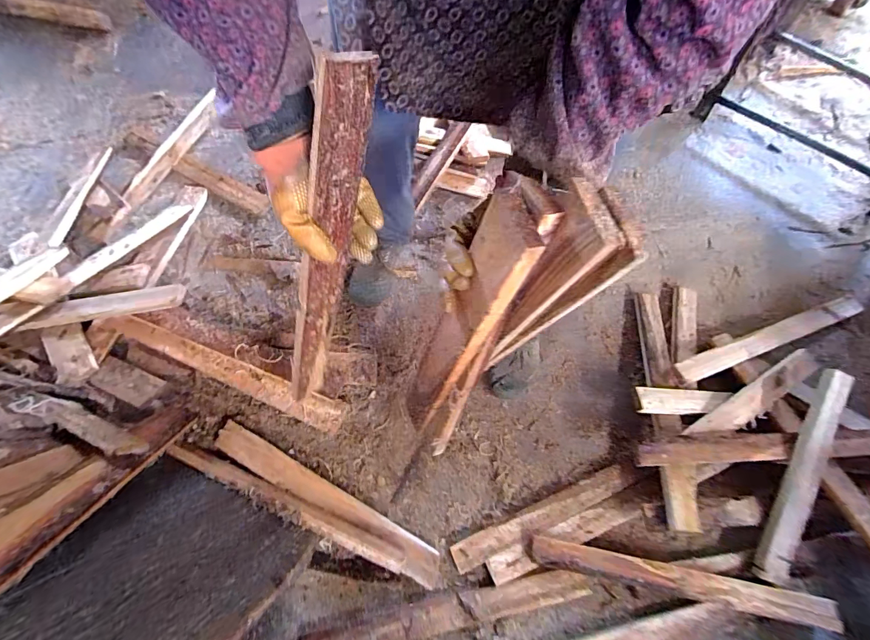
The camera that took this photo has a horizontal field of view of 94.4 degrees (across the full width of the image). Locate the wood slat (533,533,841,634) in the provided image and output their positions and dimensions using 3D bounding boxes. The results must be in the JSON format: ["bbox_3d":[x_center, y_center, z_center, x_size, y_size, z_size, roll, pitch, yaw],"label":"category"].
[{"bbox_3d":[0.434,0.457,0.706,0.523,0.031,0.049,10,66,5],"label":"wood slat"}]

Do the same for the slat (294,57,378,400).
[{"bbox_3d":[-0.136,-0.038,0.483,0.056,0.499,0.016,-27,66,-36],"label":"slat"}]

